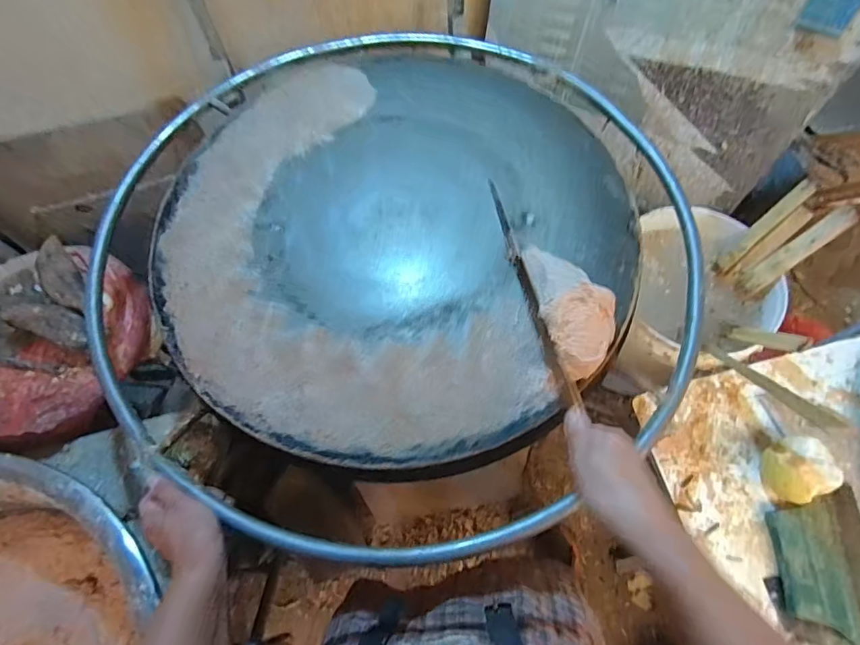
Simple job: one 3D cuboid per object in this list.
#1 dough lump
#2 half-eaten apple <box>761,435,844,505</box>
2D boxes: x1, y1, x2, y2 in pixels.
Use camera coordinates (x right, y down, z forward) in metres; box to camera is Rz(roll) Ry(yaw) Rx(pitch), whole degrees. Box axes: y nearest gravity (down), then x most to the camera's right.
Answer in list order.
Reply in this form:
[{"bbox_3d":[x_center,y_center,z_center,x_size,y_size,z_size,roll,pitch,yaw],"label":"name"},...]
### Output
[{"bbox_3d":[0.156,-0.024,0.520,0.083,0.068,0.162,-19,65,-6],"label":"dough lump"},{"bbox_3d":[0.497,0.199,0.622,0.088,0.066,0.072,-20,65,-6],"label":"half-eaten apple"}]

